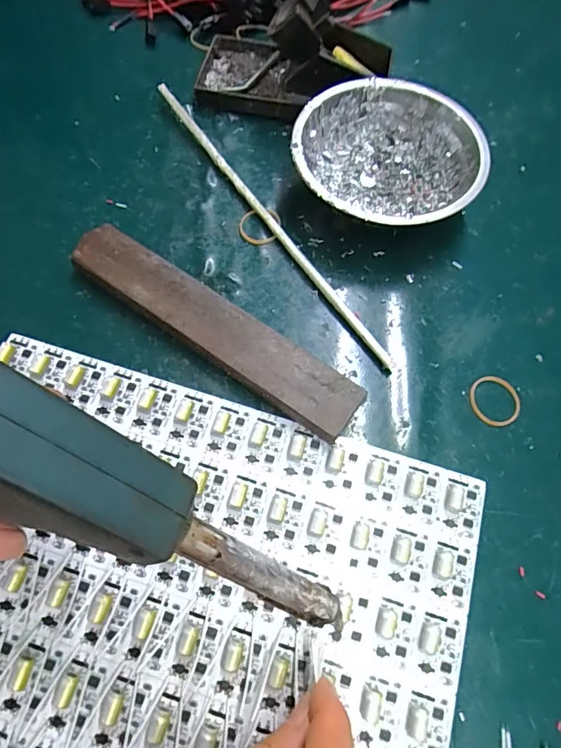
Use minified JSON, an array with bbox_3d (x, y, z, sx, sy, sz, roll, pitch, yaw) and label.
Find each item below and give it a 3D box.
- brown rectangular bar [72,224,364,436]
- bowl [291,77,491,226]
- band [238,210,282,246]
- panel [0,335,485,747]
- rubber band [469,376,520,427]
[{"bbox_3d":[-0.042,-0.029,0.279,0.197,0.017,0.037,34,71,11],"label":"brown rectangular bar"},{"bbox_3d":[0.070,-0.138,0.313,0.118,0.041,0.116,1,68,-2],"label":"bowl"},{"bbox_3d":[-0.014,-0.100,0.316,0.028,0.004,0.027,-4,77,4],"label":"band"},{"bbox_3d":[-0.058,0.122,0.222,0.285,0.011,0.245,17,68,4],"label":"panel"},{"bbox_3d":[0.128,0.015,0.274,0.030,0.004,0.031,1,68,-2],"label":"rubber band"}]

